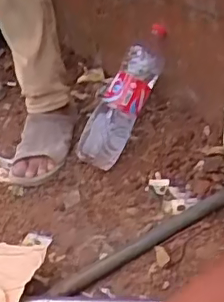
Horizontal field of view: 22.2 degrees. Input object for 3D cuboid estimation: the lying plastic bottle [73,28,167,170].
[{"bbox_3d":[0.023,-0.121,1.197,0.100,0.096,0.326,24,82,34],"label":"lying plastic bottle"}]

